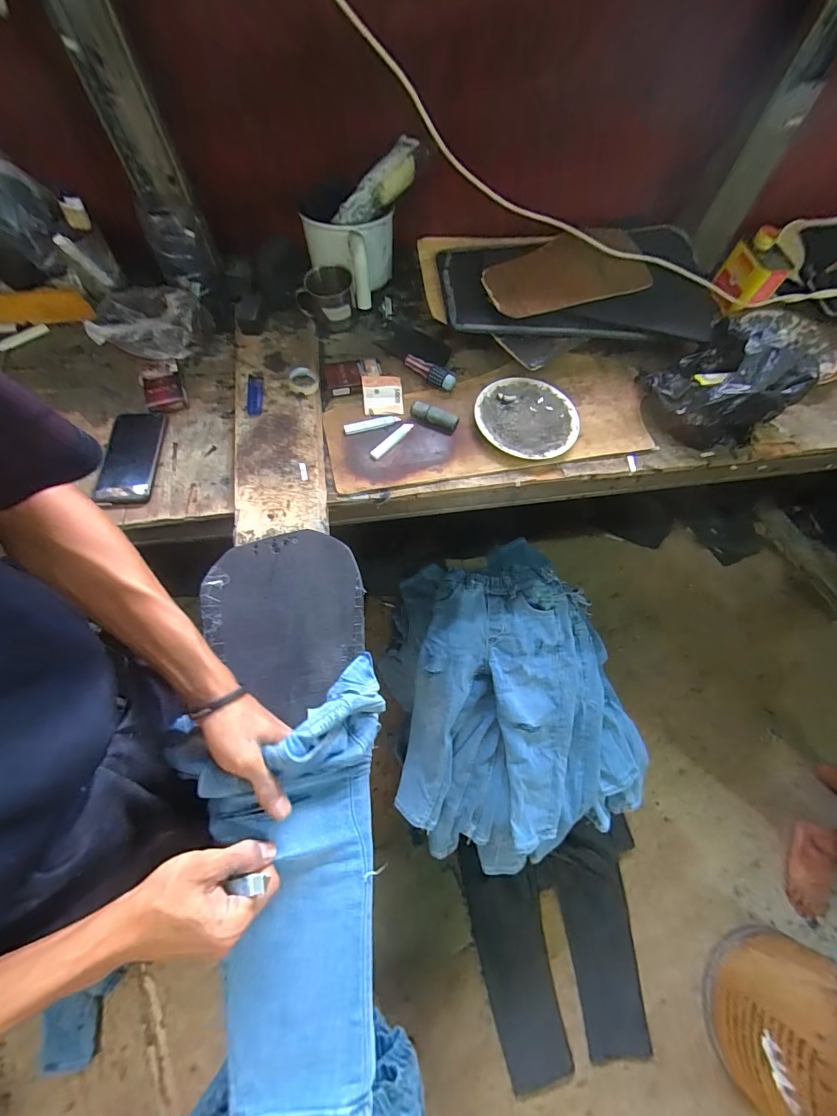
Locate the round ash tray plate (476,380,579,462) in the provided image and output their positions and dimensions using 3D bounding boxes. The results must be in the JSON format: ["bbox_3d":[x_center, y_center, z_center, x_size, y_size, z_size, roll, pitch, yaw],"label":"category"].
[{"bbox_3d":[0.185,-0.239,0.700,0.169,0.017,0.161,1,67,-3],"label":"round ash tray plate"}]

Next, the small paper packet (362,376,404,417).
[{"bbox_3d":[-0.060,-0.274,0.697,0.066,0.013,0.065,-3,99,-4],"label":"small paper packet"}]

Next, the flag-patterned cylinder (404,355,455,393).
[{"bbox_3d":[0.017,-0.325,0.720,0.102,0.024,0.028,33,69,11],"label":"flag-patterned cylinder"}]

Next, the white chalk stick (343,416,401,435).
[{"bbox_3d":[-0.076,-0.222,0.679,0.094,0.013,0.017,-17,69,-10],"label":"white chalk stick"}]

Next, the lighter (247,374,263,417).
[{"bbox_3d":[-0.265,-0.268,0.669,0.025,0.015,0.083,-3,67,-5],"label":"lighter"}]

